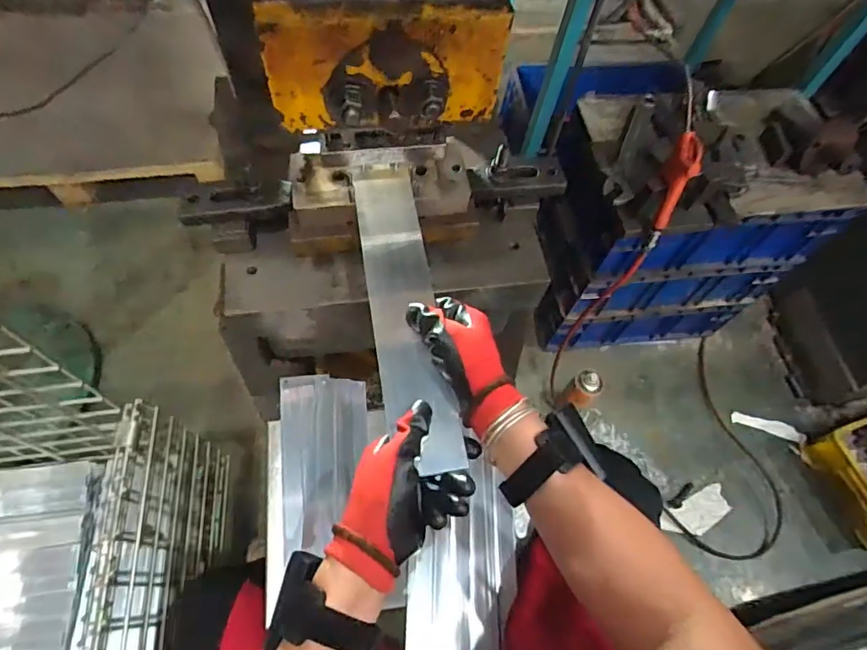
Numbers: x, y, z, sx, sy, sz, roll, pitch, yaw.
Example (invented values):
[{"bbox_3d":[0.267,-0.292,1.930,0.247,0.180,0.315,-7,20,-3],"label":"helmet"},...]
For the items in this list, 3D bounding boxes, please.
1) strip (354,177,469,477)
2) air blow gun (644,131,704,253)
[{"bbox_3d":[-0.029,-0.019,0.501,0.064,0.010,0.314,-6,62,-10],"label":"strip"},{"bbox_3d":[0.369,-0.199,0.803,0.027,0.180,0.055,4,39,-2],"label":"air blow gun"}]

